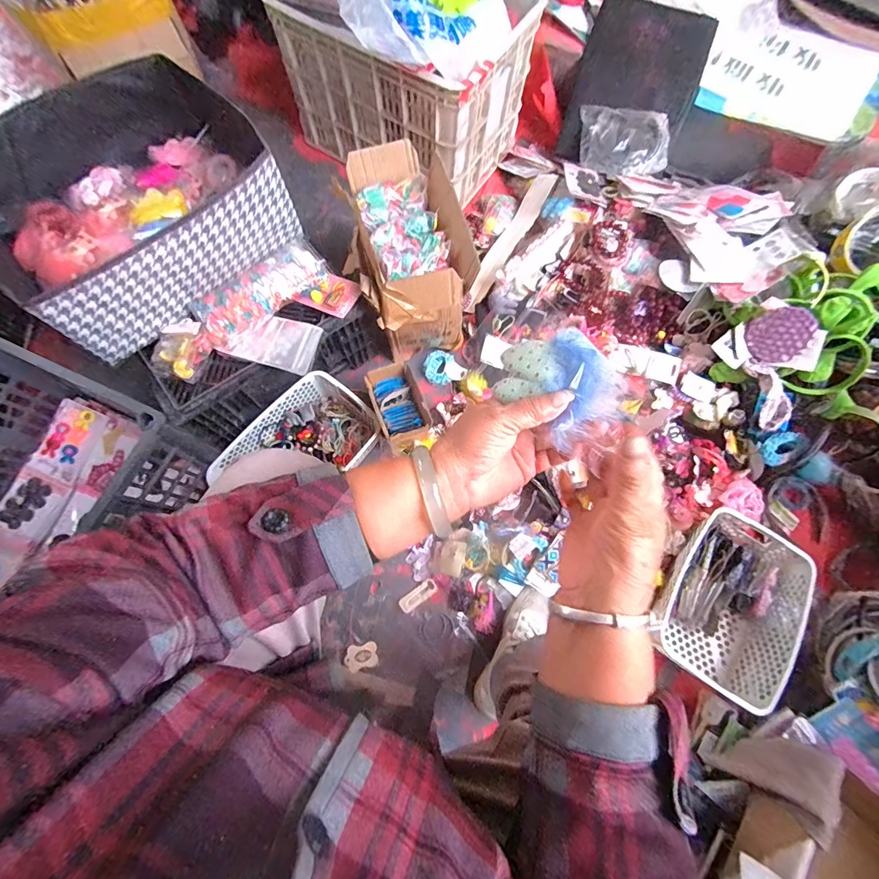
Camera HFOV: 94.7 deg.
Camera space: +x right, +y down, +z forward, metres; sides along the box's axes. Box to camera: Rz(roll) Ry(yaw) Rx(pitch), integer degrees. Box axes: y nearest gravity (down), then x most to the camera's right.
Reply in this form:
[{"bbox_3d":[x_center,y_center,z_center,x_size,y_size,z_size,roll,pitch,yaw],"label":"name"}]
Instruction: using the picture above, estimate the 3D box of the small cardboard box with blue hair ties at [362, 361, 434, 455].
[{"bbox_3d":[-0.075,-0.067,0.789,0.096,0.052,0.155,-22,75,-8],"label":"small cardboard box with blue hair ties"}]

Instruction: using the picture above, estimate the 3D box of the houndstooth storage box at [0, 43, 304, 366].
[{"bbox_3d":[-0.496,-0.389,0.653,0.369,0.147,0.426,41,77,10],"label":"houndstooth storage box"}]

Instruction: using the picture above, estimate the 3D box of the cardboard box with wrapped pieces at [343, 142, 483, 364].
[{"bbox_3d":[-0.071,-0.365,0.826,0.208,0.233,0.335,-17,75,-6],"label":"cardboard box with wrapped pieces"}]

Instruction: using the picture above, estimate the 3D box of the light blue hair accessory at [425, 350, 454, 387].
[{"bbox_3d":[-0.002,-0.159,0.894,0.059,0.015,0.079,7,73,1],"label":"light blue hair accessory"}]

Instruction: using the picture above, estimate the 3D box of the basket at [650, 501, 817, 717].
[{"bbox_3d":[0.522,0.284,0.736,0.207,0.097,0.306,33,75,8],"label":"basket"}]

